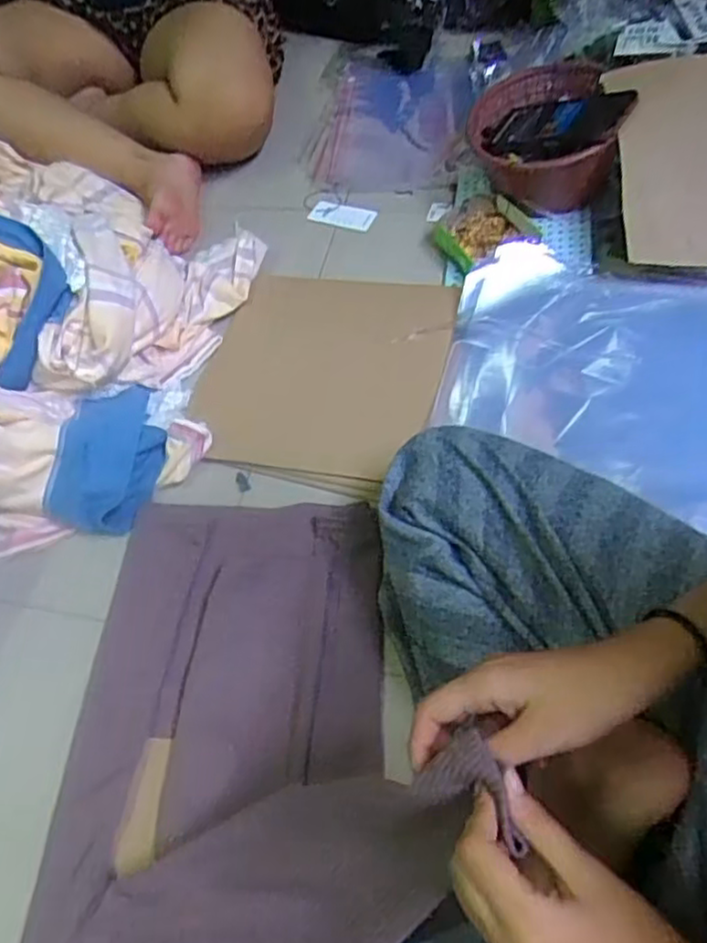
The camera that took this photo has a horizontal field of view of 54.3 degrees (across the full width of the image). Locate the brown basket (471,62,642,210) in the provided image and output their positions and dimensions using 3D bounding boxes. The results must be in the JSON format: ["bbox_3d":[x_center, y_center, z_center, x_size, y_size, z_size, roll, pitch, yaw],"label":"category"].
[{"bbox_3d":[0.232,-0.417,0.843,0.171,0.101,0.210,-7,58,8],"label":"brown basket"}]

